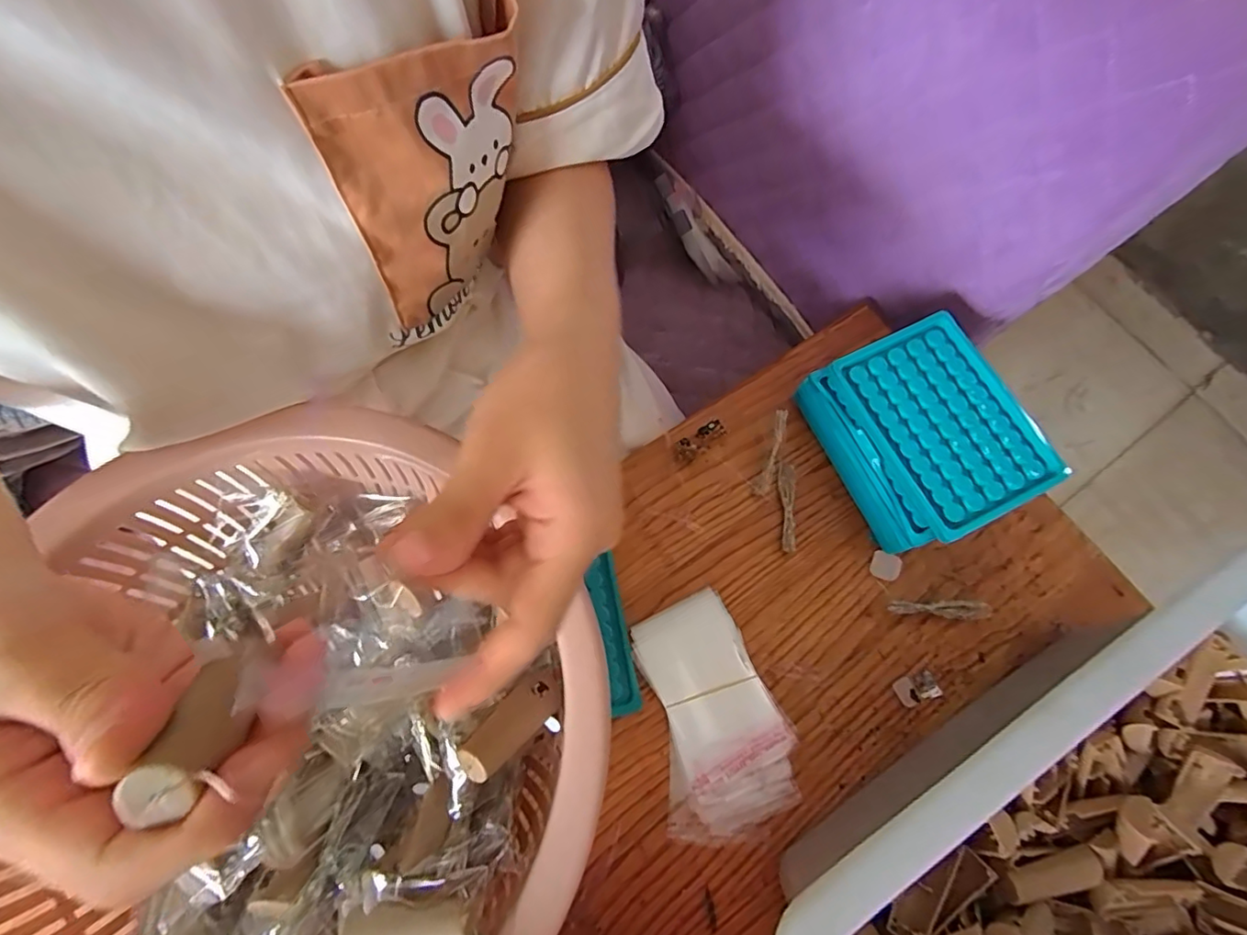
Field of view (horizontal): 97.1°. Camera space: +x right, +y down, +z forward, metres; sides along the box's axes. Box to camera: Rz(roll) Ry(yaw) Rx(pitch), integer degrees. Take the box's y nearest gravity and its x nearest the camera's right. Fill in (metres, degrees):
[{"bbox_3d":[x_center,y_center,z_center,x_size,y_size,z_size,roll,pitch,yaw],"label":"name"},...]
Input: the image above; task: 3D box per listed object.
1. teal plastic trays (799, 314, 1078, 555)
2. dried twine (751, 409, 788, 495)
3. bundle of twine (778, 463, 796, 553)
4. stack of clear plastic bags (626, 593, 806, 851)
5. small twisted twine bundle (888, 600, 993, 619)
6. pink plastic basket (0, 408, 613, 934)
[{"bbox_3d":[0.200,-0.022,0.380,0.105,0.059,0.132,-25,75,-10],"label":"teal plastic trays"},{"bbox_3d":[0.103,-0.010,0.385,0.012,0.007,0.060,14,99,2],"label":"dried twine"},{"bbox_3d":[0.113,0.028,0.386,0.013,0.010,0.061,7,72,0],"label":"bundle of twine"},{"bbox_3d":[0.051,0.155,0.342,0.084,0.012,0.136,-23,75,-9],"label":"stack of clear plastic bags"},{"bbox_3d":[0.211,0.095,0.367,0.067,0.013,0.010,2,72,-2],"label":"small twisted twine bundle"},{"bbox_3d":[-0.153,0.115,0.258,0.268,0.081,0.282,-42,79,-14],"label":"pink plastic basket"}]

